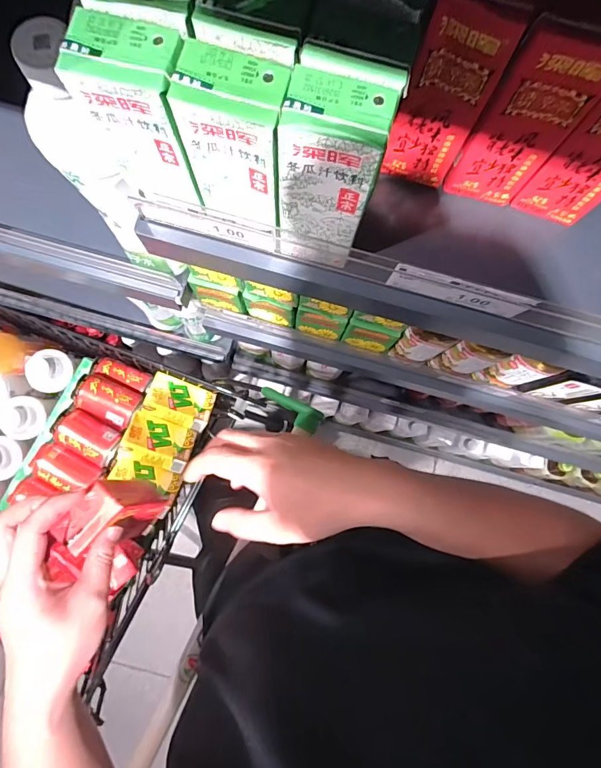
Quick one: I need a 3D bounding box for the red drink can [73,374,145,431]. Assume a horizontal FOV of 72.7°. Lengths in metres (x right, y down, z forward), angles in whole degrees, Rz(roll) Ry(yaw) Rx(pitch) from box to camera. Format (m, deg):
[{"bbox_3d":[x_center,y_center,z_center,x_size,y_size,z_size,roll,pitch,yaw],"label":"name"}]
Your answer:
[{"bbox_3d":[-0.344,0.033,0.743,0.102,0.068,0.072,29,81,-3],"label":"red drink can"}]

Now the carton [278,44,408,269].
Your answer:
[{"bbox_3d":[0.017,-0.133,0.261,0.059,0.124,0.053,15,82,-5],"label":"carton"}]

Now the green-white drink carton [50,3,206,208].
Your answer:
[{"bbox_3d":[-0.092,-0.159,0.248,0.061,0.093,0.041,12,82,-5],"label":"green-white drink carton"}]

